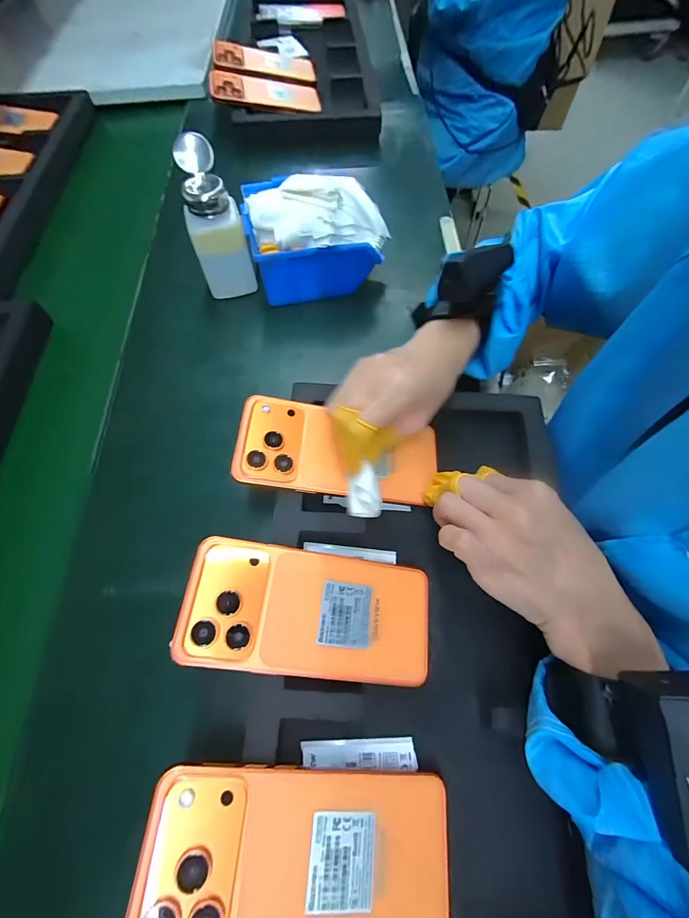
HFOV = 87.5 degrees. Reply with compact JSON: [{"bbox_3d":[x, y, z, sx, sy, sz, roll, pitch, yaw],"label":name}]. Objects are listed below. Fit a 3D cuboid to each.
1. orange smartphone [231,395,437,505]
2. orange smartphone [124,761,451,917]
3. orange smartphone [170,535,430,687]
[{"bbox_3d":[-0.005,-0.009,0.287,0.157,0.017,0.074,8,68,-7],"label":"orange smartphone"},{"bbox_3d":[-0.022,0.212,0.190,0.160,0.008,0.076,10,63,-9],"label":"orange smartphone"},{"bbox_3d":[-0.021,0.101,0.241,0.162,0.006,0.077,11,62,-10],"label":"orange smartphone"}]

